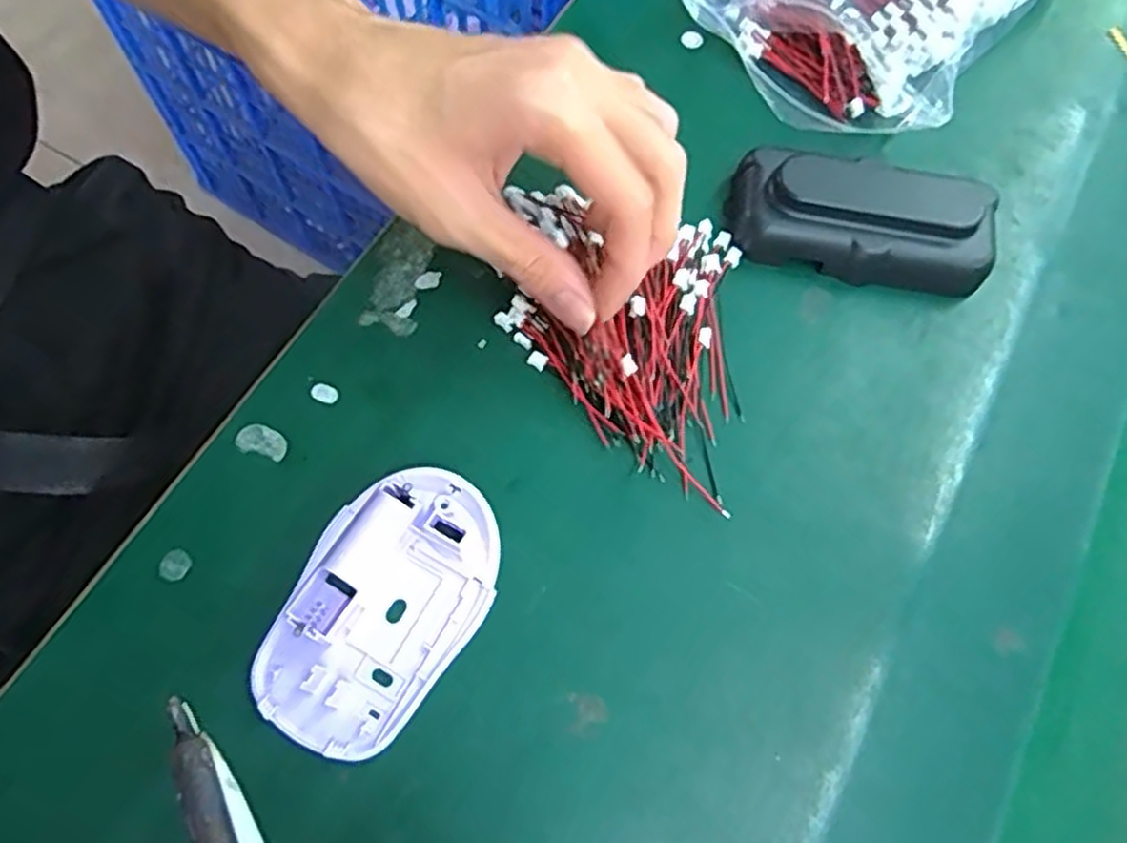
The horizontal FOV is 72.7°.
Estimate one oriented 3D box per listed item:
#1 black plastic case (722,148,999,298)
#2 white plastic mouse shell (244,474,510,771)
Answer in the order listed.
[{"bbox_3d":[0.124,-0.085,0.318,0.105,0.029,0.042,15,68,3],"label":"black plastic case"},{"bbox_3d":[-0.062,0.061,0.260,0.061,0.016,0.096,31,70,9],"label":"white plastic mouse shell"}]

